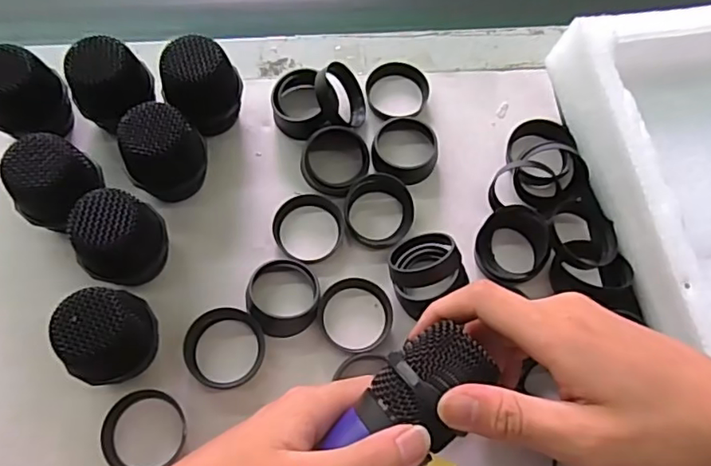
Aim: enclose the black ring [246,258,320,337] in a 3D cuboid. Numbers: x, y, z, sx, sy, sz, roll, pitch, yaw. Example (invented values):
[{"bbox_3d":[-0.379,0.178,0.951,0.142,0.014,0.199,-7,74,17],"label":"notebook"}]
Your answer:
[{"bbox_3d":[-0.042,0.038,0.332,0.042,0.014,0.044,1,68,-3],"label":"black ring"}]

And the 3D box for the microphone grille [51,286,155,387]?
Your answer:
[{"bbox_3d":[-0.127,0.056,0.296,0.041,0.057,0.038,1,68,-3],"label":"microphone grille"}]

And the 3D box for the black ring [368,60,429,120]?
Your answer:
[{"bbox_3d":[0.028,-0.097,0.388,0.041,0.016,0.042,1,68,-3],"label":"black ring"}]

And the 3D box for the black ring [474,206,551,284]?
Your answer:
[{"bbox_3d":[0.096,0.007,0.348,0.042,0.021,0.047,16,68,3],"label":"black ring"}]

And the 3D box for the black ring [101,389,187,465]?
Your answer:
[{"bbox_3d":[-0.114,0.107,0.302,0.041,0.008,0.045,1,68,-3],"label":"black ring"}]

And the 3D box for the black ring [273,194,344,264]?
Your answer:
[{"bbox_3d":[-0.029,-0.004,0.352,0.042,0.011,0.043,1,68,-3],"label":"black ring"}]

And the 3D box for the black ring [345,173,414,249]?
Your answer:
[{"bbox_3d":[0.015,-0.015,0.355,0.042,0.017,0.041,1,68,-3],"label":"black ring"}]

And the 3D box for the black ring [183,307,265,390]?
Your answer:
[{"bbox_3d":[-0.075,0.065,0.320,0.045,0.009,0.043,-8,68,-7],"label":"black ring"}]

